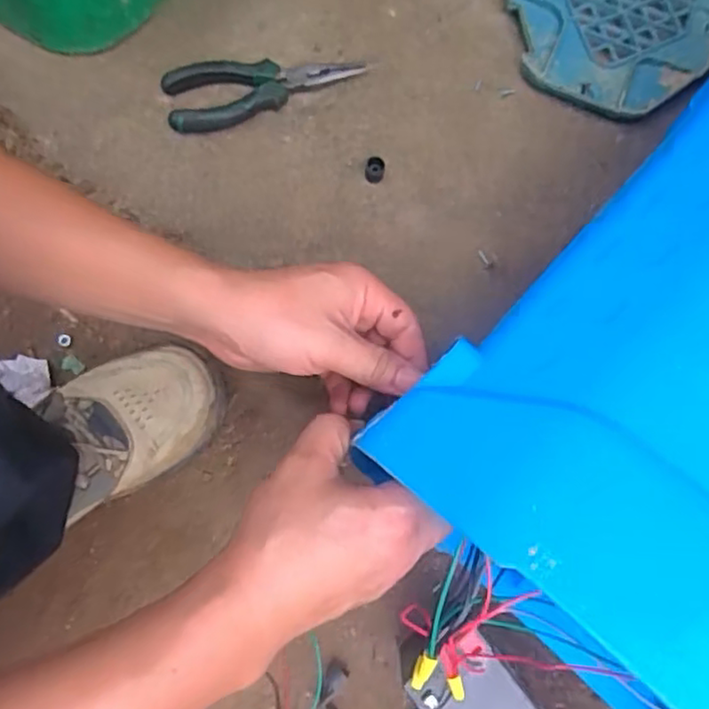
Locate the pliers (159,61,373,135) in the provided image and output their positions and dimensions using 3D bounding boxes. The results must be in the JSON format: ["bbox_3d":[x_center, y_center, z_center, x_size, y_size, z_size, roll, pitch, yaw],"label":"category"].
[{"bbox_3d":[-0.071,-0.211,0.513,0.152,0.021,0.052,-13,75,-7],"label":"pliers"}]

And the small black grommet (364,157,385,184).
[{"bbox_3d":[0.015,-0.142,0.506,0.015,0.014,0.018,7,73,-1],"label":"small black grommet"}]

